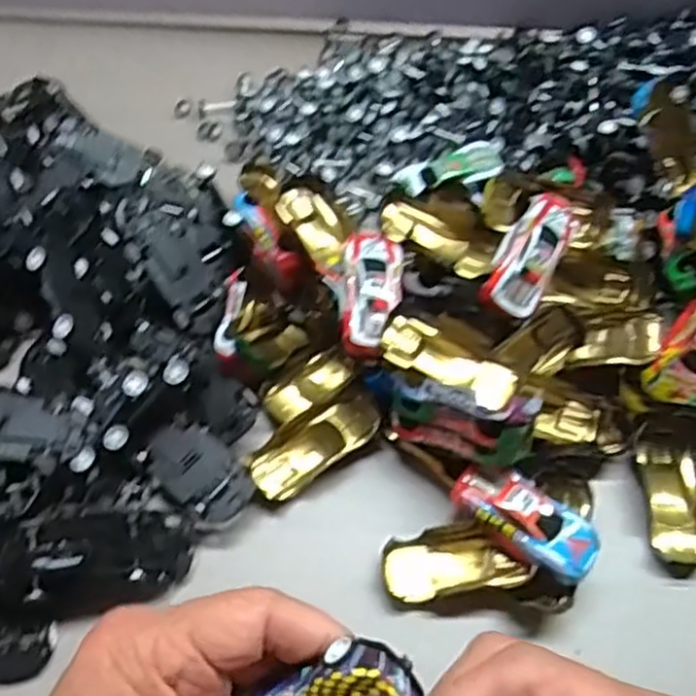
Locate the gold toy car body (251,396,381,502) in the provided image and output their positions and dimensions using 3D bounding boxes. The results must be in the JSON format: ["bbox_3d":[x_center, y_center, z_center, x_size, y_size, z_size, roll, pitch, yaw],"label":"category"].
[{"bbox_3d":[-0.015,0.046,0.346,0.064,0.013,0.023,-31,64,-22],"label":"gold toy car body"}]

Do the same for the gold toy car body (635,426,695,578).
[{"bbox_3d":[0.151,0.068,0.342,0.029,0.015,0.067,3,56,-2],"label":"gold toy car body"}]

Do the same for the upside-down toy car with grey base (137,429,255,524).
[{"bbox_3d":[-0.065,0.057,0.329,0.029,0.014,0.050,-36,66,-24],"label":"upside-down toy car with grey base"}]

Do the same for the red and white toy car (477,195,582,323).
[{"bbox_3d":[0.089,-0.045,0.358,0.028,0.013,0.062,31,82,-6],"label":"red and white toy car"}]

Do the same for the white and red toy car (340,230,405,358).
[{"bbox_3d":[0.011,-0.024,0.344,0.027,0.020,0.061,4,56,-2],"label":"white and red toy car"}]

